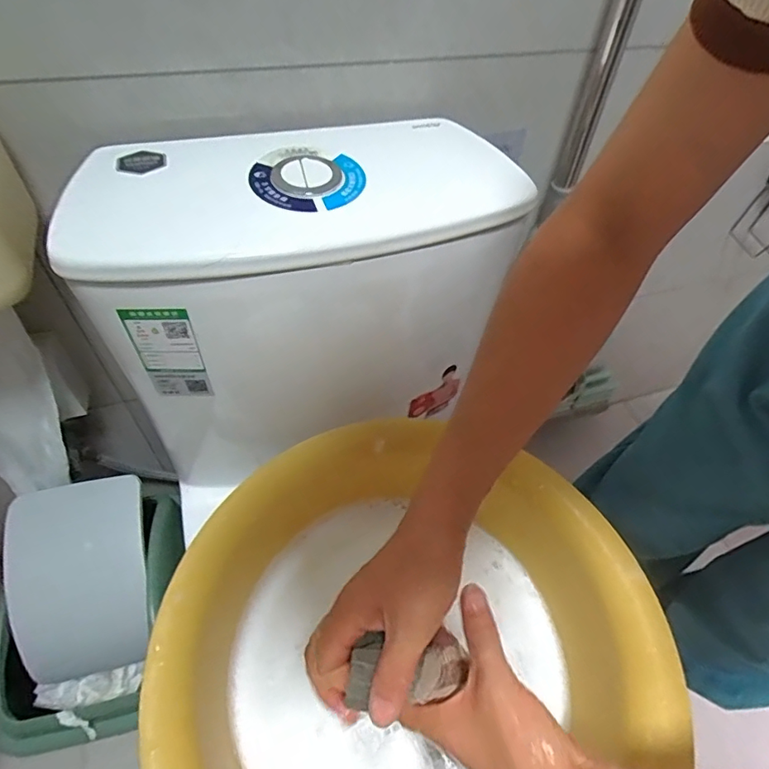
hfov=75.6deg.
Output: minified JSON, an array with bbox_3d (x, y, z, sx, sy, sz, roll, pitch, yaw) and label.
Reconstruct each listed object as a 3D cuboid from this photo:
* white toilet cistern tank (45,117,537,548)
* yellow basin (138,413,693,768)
[{"bbox_3d":[-0.077,-0.060,0.532,0.382,0.351,0.175,-18,55,-18],"label":"white toilet cistern tank"},{"bbox_3d":[0.013,0.216,0.378,0.345,0.112,0.330,2,51,-3],"label":"yellow basin"}]

